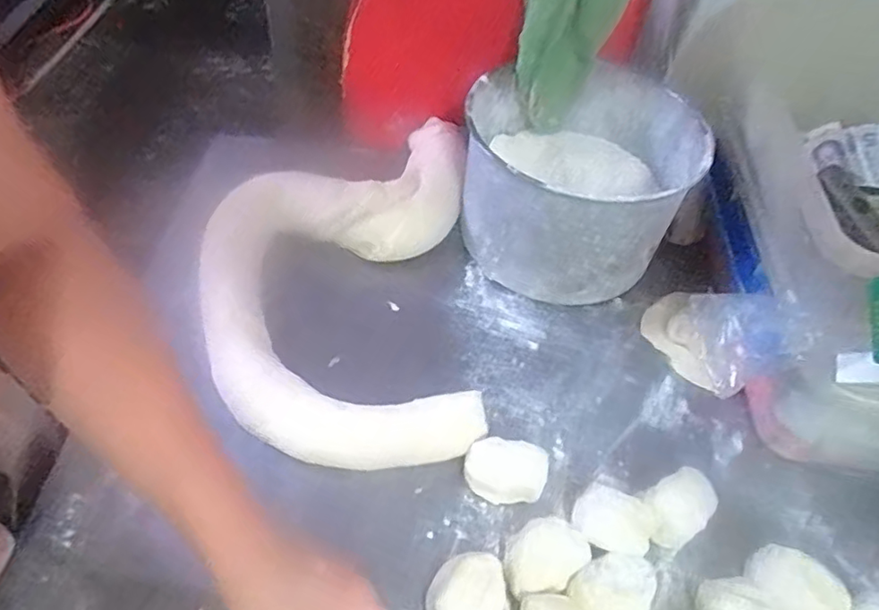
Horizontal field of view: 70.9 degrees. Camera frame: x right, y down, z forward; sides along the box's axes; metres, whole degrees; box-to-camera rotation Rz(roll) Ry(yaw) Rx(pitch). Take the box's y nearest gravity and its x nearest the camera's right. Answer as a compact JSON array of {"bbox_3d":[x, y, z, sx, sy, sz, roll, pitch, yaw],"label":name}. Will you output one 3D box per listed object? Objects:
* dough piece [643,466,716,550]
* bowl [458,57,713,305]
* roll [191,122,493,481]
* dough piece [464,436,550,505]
[{"bbox_3d":[0.177,0.150,0.457,0.064,0.031,0.040,-27,58,-23],"label":"dough piece"},{"bbox_3d":[0.124,-0.119,0.596,0.204,0.149,0.202,2,52,-3],"label":"bowl"},{"bbox_3d":[-0.091,-0.037,0.561,0.228,0.066,0.364,0,52,-5],"label":"roll"},{"bbox_3d":[0.049,0.126,0.462,0.059,0.038,0.039,17,52,9],"label":"dough piece"}]

